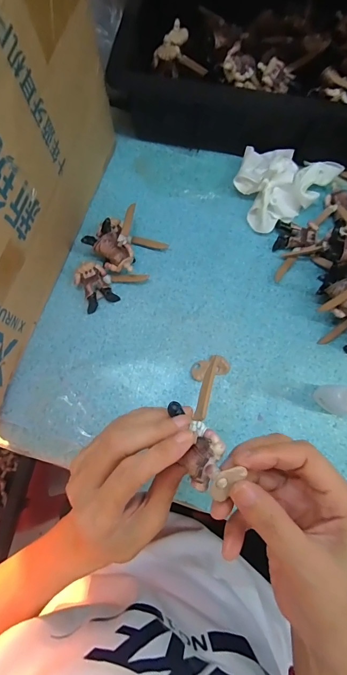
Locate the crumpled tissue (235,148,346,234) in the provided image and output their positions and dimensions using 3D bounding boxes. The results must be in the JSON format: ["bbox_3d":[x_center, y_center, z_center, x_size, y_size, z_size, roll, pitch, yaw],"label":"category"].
[{"bbox_3d":[0.130,-0.193,0.406,0.117,0.041,0.096,-31,80,-7],"label":"crumpled tissue"}]

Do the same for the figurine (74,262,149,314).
[{"bbox_3d":[-0.073,-0.068,0.387,0.075,0.021,0.050,-28,79,-7],"label":"figurine"}]

